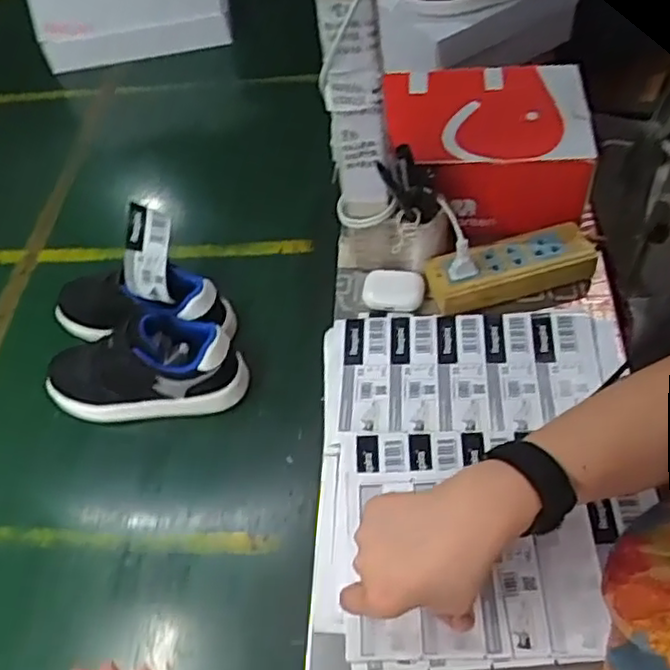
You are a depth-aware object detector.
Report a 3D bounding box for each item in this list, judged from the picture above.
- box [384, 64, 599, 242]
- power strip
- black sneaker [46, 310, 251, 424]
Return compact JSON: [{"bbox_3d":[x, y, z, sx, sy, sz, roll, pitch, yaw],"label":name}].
[{"bbox_3d":[0.155,-0.199,0.723,0.200,0.094,0.163,-1,52,7],"label":"box"},{"bbox_3d":[0.170,-0.066,0.660,0.158,0.029,0.057,-16,52,-5],"label":"power strip"},{"bbox_3d":[-0.181,0.029,0.644,0.187,0.100,0.068,-8,51,1],"label":"black sneaker"}]

